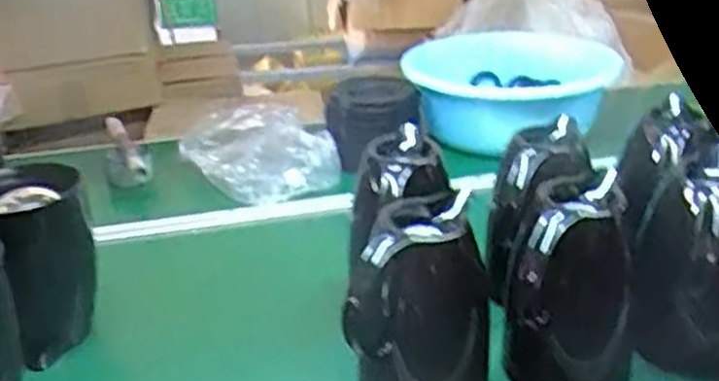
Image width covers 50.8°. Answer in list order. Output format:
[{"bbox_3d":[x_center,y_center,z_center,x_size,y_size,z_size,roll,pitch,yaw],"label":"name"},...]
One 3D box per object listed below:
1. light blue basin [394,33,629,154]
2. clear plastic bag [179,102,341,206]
[{"bbox_3d":[0.288,-0.177,1.384,0.407,0.130,0.345,-2,25,0],"label":"light blue basin"},{"bbox_3d":[-0.165,-0.070,1.233,0.192,0.076,0.271,-17,29,-29],"label":"clear plastic bag"}]

